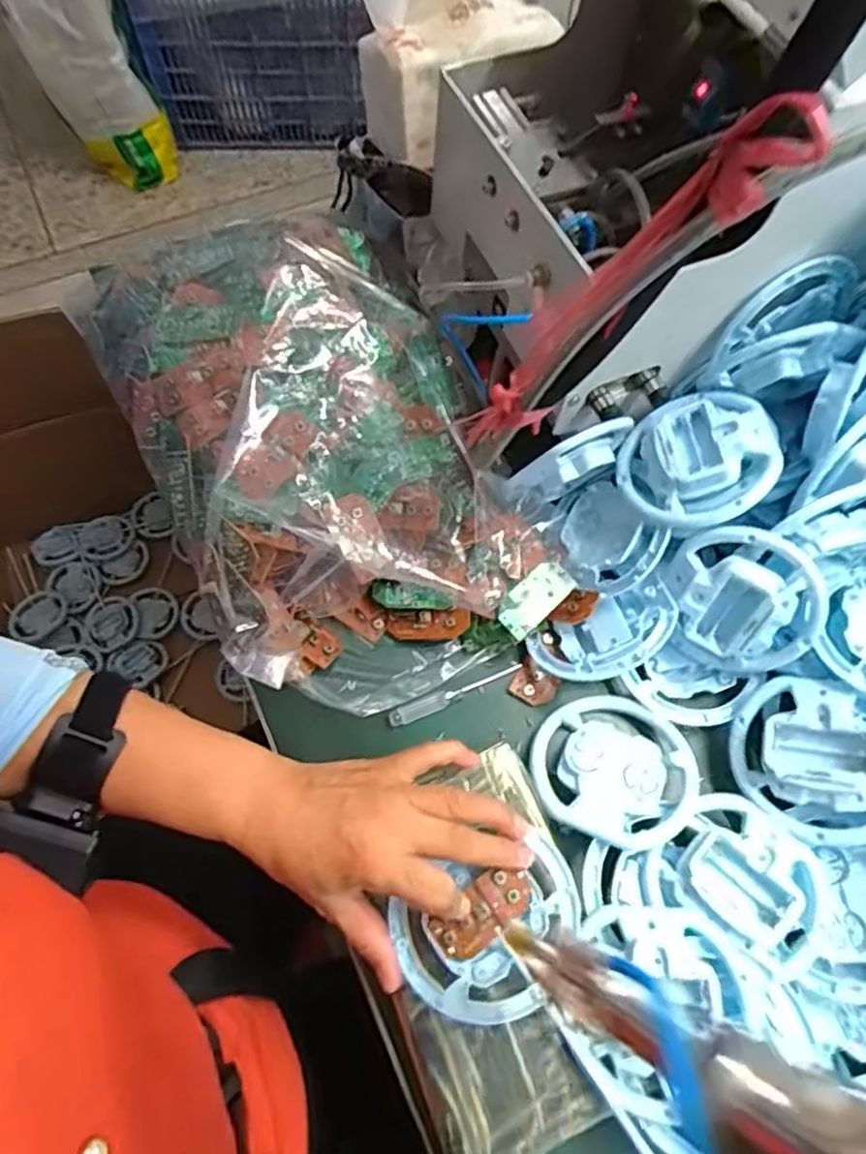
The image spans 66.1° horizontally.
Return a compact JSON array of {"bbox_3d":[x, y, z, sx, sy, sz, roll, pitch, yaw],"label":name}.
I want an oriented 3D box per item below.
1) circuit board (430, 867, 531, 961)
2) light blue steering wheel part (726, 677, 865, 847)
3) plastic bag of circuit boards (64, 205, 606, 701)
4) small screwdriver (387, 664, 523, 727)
[{"bbox_3d":[0.029,0.192,0.380,0.059,0.005,0.029,-32,71,-17],"label":"circuit board"},{"bbox_3d":[0.246,0.113,0.422,0.102,0.039,0.092,43,106,29],"label":"light blue steering wheel part"},{"bbox_3d":[-0.078,-0.094,0.478,0.232,0.123,0.369,-25,69,-13],"label":"plastic bag of circuit boards"},{"bbox_3d":[0.016,0.082,0.468,0.099,0.006,0.012,-21,68,-12],"label":"small screwdriver"}]

